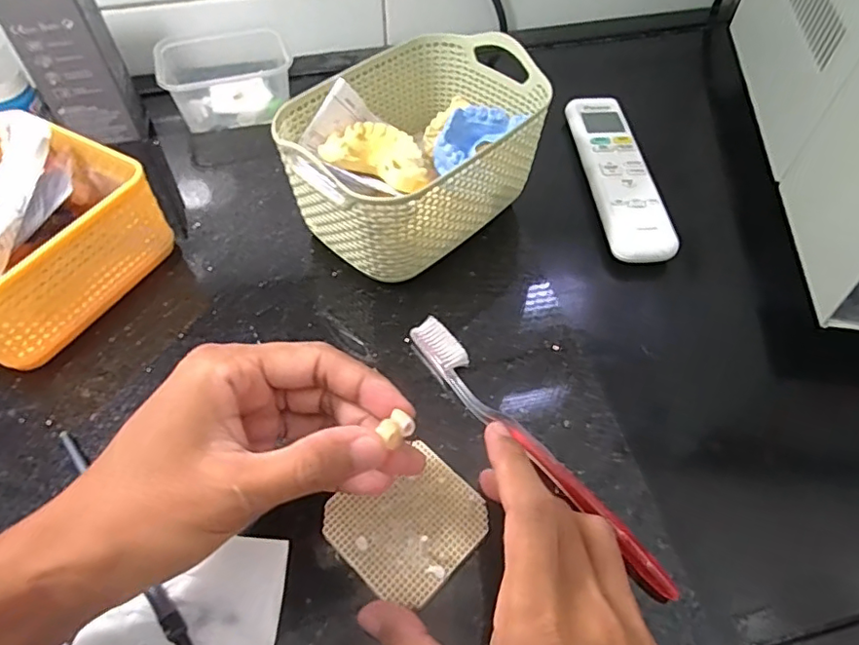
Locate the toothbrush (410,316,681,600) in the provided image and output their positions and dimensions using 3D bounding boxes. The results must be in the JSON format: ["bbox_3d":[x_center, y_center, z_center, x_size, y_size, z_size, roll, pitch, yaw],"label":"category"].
[{"bbox_3d":[0.051,0.064,0.303,0.019,0.014,0.189,-31,61,-21],"label":"toothbrush"}]

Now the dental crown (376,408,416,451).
[{"bbox_3d":[-0.012,0.040,0.217,0.009,0.009,0.015,33,61,20],"label":"dental crown"}]

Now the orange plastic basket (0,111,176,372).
[{"bbox_3d":[-0.258,-0.058,0.352,0.131,0.071,0.137,24,58,15],"label":"orange plastic basket"}]

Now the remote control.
[{"bbox_3d":[0.149,-0.120,0.449,0.049,0.013,0.180,-3,55,-3],"label":"remote control"}]

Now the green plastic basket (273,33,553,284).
[{"bbox_3d":[-0.009,-0.113,0.385,0.114,0.087,0.167,37,62,23],"label":"green plastic basket"}]

